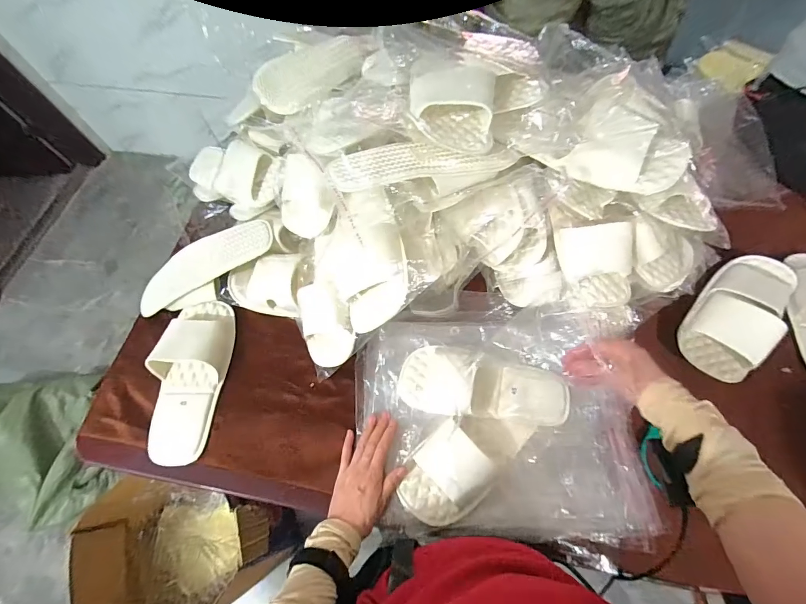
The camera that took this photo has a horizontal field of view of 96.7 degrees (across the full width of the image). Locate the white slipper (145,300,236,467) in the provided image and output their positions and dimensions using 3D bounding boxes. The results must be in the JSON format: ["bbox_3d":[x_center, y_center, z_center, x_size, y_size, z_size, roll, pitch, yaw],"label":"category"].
[{"bbox_3d":[-0.353,0.115,0.581,0.111,0.065,0.271,0,66,3],"label":"white slipper"}]

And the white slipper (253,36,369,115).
[{"bbox_3d":[-0.190,-0.455,0.720,0.220,0.064,0.094,-33,109,-12],"label":"white slipper"}]

